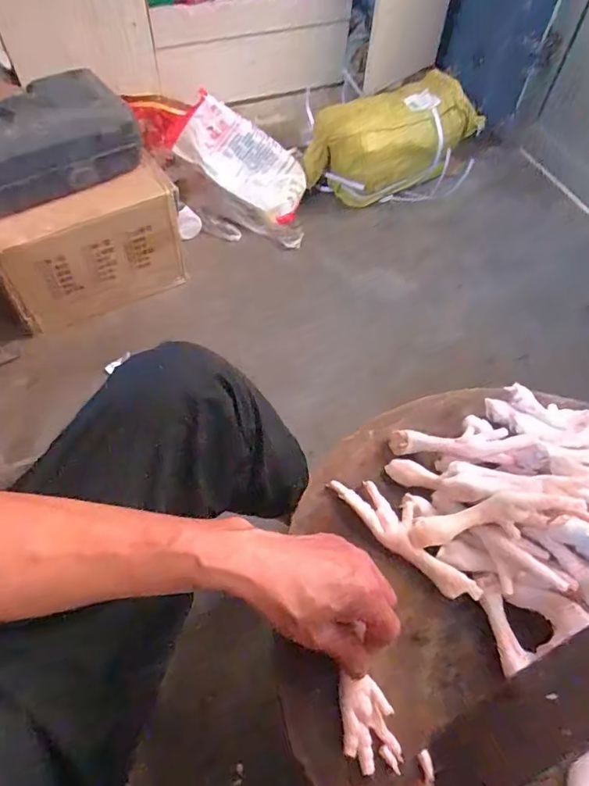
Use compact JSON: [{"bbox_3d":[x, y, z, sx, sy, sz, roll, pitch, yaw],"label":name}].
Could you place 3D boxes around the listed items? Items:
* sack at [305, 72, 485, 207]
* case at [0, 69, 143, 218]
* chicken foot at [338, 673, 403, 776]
[{"bbox_3d":[0.245,-0.609,1.192,0.412,0.186,0.158,-19,59,-15],"label":"sack"},{"bbox_3d":[-0.434,-0.407,0.817,0.333,0.120,0.139,-35,65,-23],"label":"case"},{"bbox_3d":[0.052,0.239,0.357,0.038,0.019,0.059,-9,57,-9],"label":"chicken foot"}]

